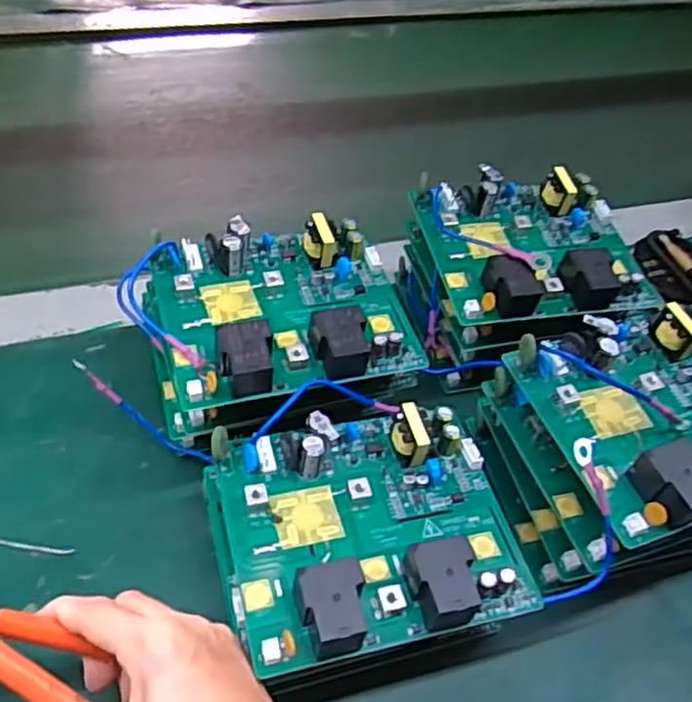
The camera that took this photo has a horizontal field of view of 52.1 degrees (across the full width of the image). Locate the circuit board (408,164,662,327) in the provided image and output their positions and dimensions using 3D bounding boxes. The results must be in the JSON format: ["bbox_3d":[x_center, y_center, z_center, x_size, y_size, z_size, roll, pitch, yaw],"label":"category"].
[{"bbox_3d":[0.117,-0.065,0.442,0.132,0.040,0.115,-6,48,-12],"label":"circuit board"}]

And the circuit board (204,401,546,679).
[{"bbox_3d":[0.012,0.075,0.324,0.130,0.025,0.109,-9,49,-15],"label":"circuit board"}]

